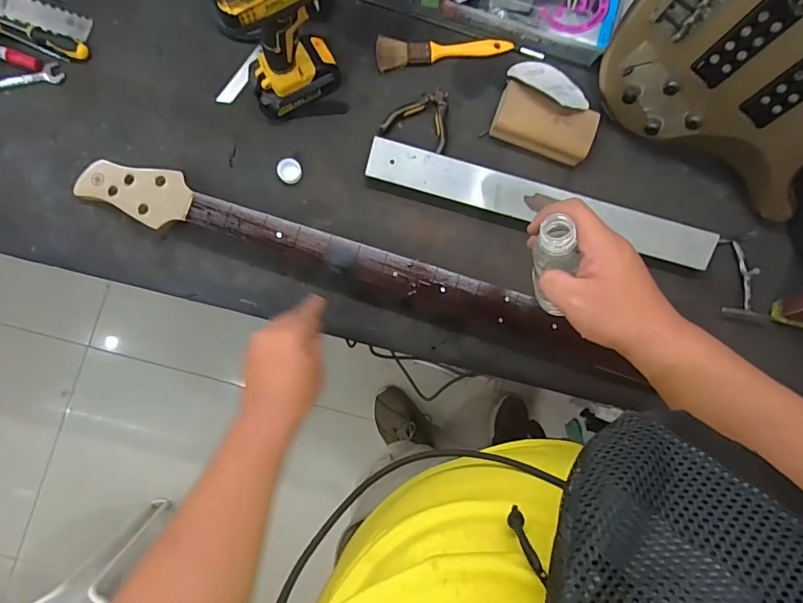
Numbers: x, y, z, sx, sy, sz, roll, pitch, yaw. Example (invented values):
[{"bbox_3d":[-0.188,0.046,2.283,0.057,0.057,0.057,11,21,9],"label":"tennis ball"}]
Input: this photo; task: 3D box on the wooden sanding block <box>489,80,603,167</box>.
[{"bbox_3d":[0.194,-0.240,0.622,0.132,0.044,0.063,18,84,-2],"label":"wooden sanding block"}]

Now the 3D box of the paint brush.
[{"bbox_3d":[0.061,-0.350,0.639,0.188,0.012,0.042,-3,85,-4],"label":"paint brush"}]

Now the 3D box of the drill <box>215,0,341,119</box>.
[{"bbox_3d":[-0.110,-0.331,0.532,0.191,0.202,0.070,-37,88,-6],"label":"drill"}]

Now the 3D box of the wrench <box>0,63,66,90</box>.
[{"bbox_3d":[-0.530,-0.288,0.602,0.153,0.015,0.027,-17,86,-5],"label":"wrench"}]

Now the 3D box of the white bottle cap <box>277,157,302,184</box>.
[{"bbox_3d":[-0.151,-0.177,0.617,0.031,0.014,0.031,0,85,-3],"label":"white bottle cap"}]

